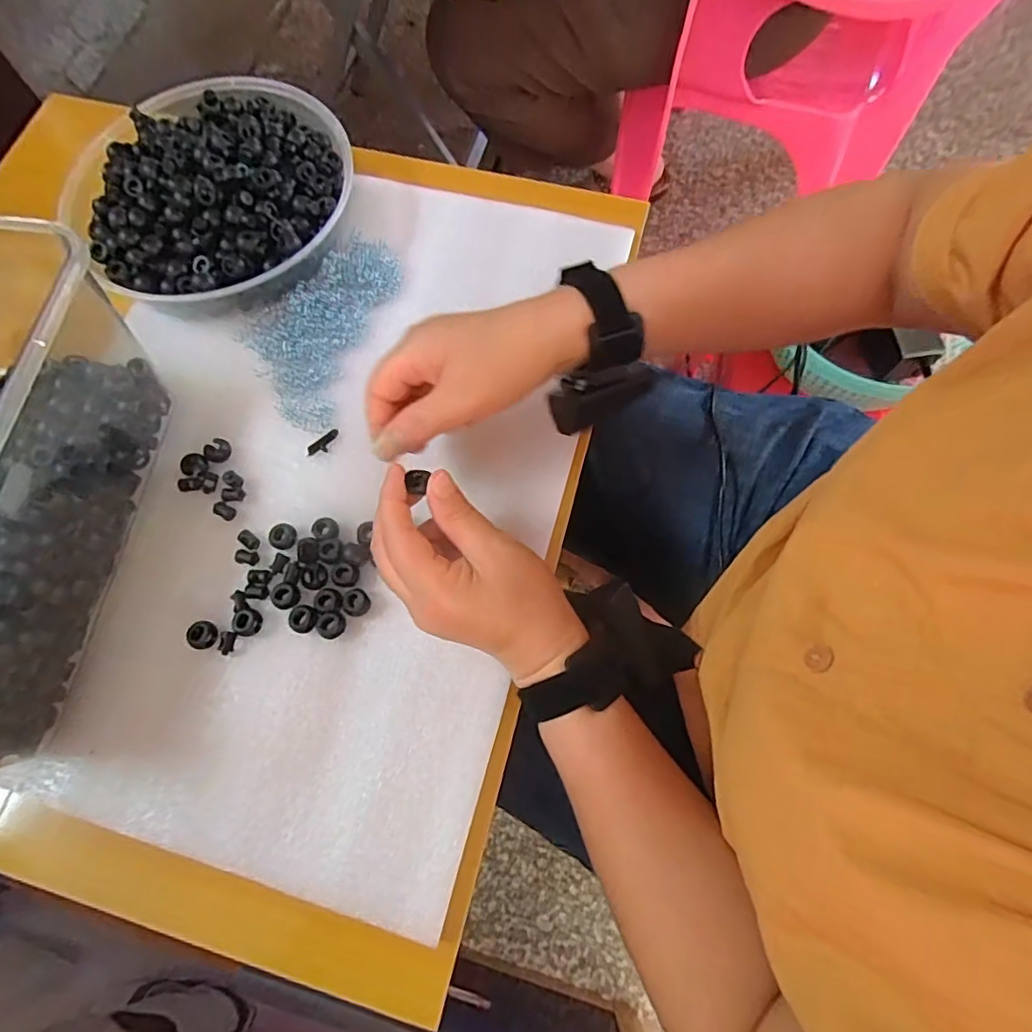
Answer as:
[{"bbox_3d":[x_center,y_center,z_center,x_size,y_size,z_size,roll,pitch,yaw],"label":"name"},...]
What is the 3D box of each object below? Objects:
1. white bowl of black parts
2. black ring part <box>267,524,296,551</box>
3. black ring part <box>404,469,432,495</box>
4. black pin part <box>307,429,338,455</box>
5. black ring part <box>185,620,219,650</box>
[{"bbox_3d":[-0.248,-0.263,0.472,0.218,0.058,0.216,-1,71,2],"label":"white bowl of black parts"},{"bbox_3d":[-0.161,0.014,0.401,0.019,0.007,0.017,30,75,11],"label":"black ring part"},{"bbox_3d":[-0.054,-0.019,0.340,0.011,0.011,0.015,13,92,21],"label":"black ring part"},{"bbox_3d":[-0.141,-0.053,0.426,0.027,0.004,0.012,-36,74,-9],"label":"black pin part"},{"bbox_3d":[-0.204,0.078,0.381,0.016,0.012,0.018,11,72,6],"label":"black ring part"}]

